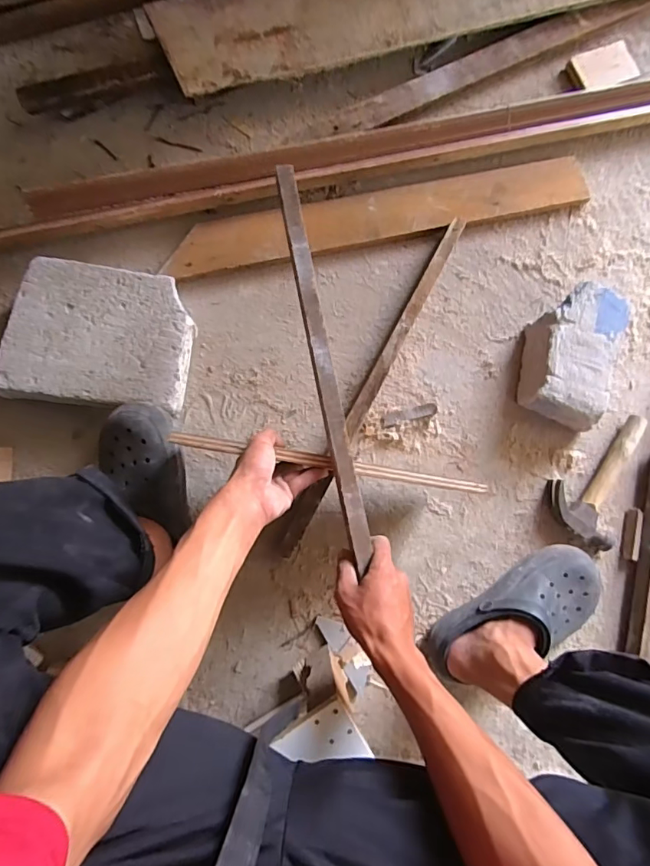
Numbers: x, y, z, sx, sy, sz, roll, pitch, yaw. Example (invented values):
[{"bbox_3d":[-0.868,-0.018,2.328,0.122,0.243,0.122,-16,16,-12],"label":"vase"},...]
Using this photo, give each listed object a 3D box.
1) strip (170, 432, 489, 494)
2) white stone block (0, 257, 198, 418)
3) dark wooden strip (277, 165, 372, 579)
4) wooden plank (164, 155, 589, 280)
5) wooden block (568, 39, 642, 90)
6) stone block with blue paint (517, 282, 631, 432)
[{"bbox_3d":[0.012,0.037,0.561,0.377,0.016,0.015,10,82,-7],"label":"strip"},{"bbox_3d":[-0.327,-0.137,0.705,0.243,0.076,0.200,7,82,-2],"label":"white stone block"},{"bbox_3d":[-0.004,-0.088,0.548,0.026,0.014,0.476,-11,82,-5],"label":"dark wooden strip"},{"bbox_3d":[0.098,-0.357,0.782,0.707,0.024,0.093,-14,84,-5],"label":"wooden plank"},{"bbox_3d":[0.495,-0.654,0.836,0.135,0.016,0.074,-23,85,-6],"label":"wooden block"},{"bbox_3d":[0.386,-0.122,0.746,0.124,0.078,0.211,17,82,-1],"label":"stone block with blue paint"}]

